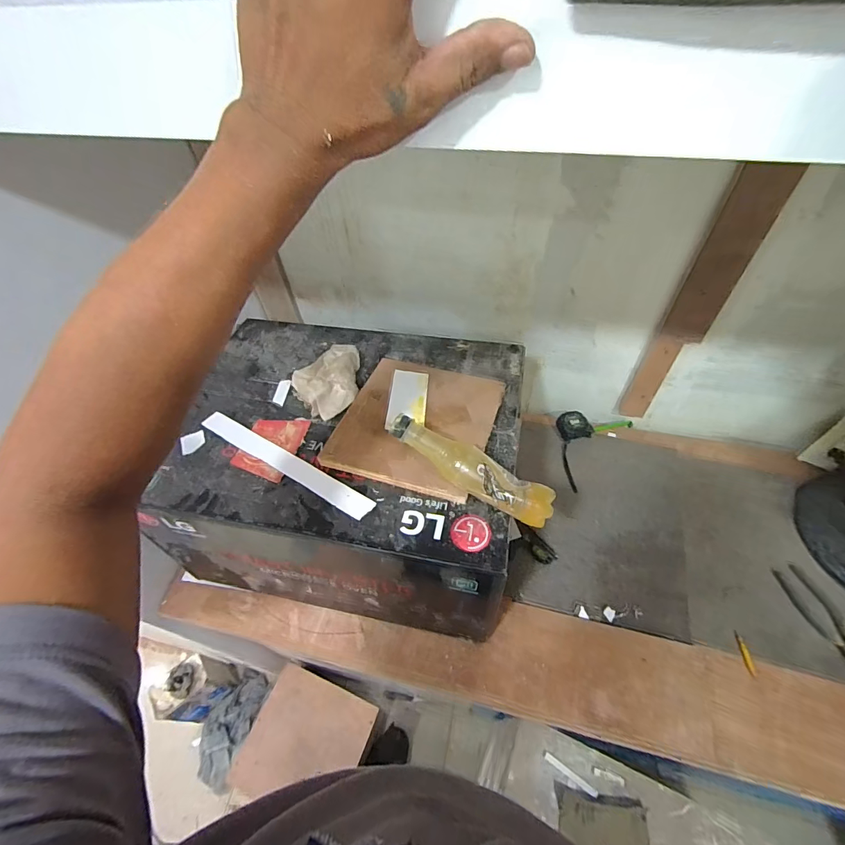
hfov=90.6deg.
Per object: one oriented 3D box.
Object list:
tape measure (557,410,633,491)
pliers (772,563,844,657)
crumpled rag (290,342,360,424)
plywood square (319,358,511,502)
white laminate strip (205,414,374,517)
[{"bbox_3d":[0.358,0.036,0.952,0.244,0.039,0.130,-40,60,-23],"label":"tape measure"},{"bbox_3d":[0.685,0.342,0.697,0.045,0.010,0.204,-13,53,-5],"label":"pliers"},{"bbox_3d":[-0.158,-0.079,0.681,0.102,0.051,0.161,-5,52,1],"label":"crumpled rag"},{"bbox_3d":[-0.006,-0.008,0.619,0.211,0.015,0.233,12,49,16],"label":"plywood square"},{"bbox_3d":[-0.199,0.055,0.594,0.304,0.006,0.033,25,51,22],"label":"white laminate strip"}]

